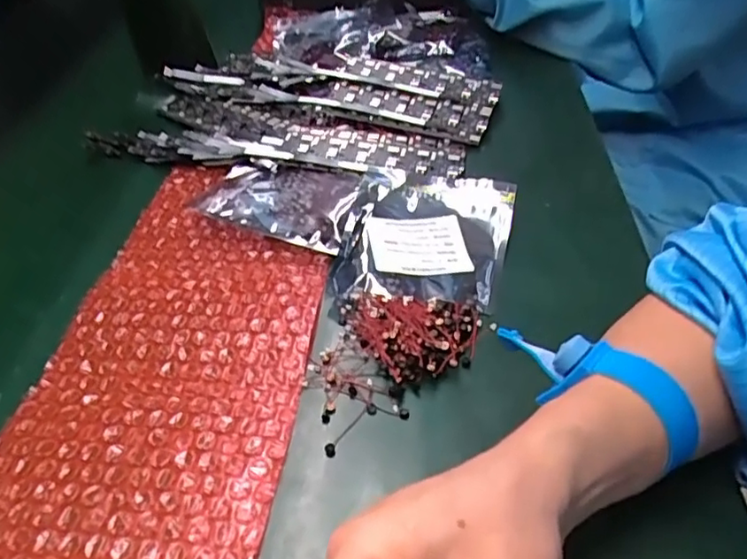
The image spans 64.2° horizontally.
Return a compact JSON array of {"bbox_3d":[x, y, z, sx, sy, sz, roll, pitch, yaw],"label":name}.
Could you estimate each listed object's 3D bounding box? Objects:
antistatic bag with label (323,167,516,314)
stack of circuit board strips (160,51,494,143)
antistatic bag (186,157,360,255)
[{"bbox_3d":[0.032,-0.032,0.366,0.099,0.013,0.116,8,44,12],"label":"antistatic bag with label"},{"bbox_3d":[-0.037,-0.171,0.511,0.279,0.016,0.096,19,47,22],"label":"stack of circuit board strips"},{"bbox_3d":[-0.062,-0.059,0.406,0.115,0.011,0.079,16,46,20],"label":"antistatic bag"}]

